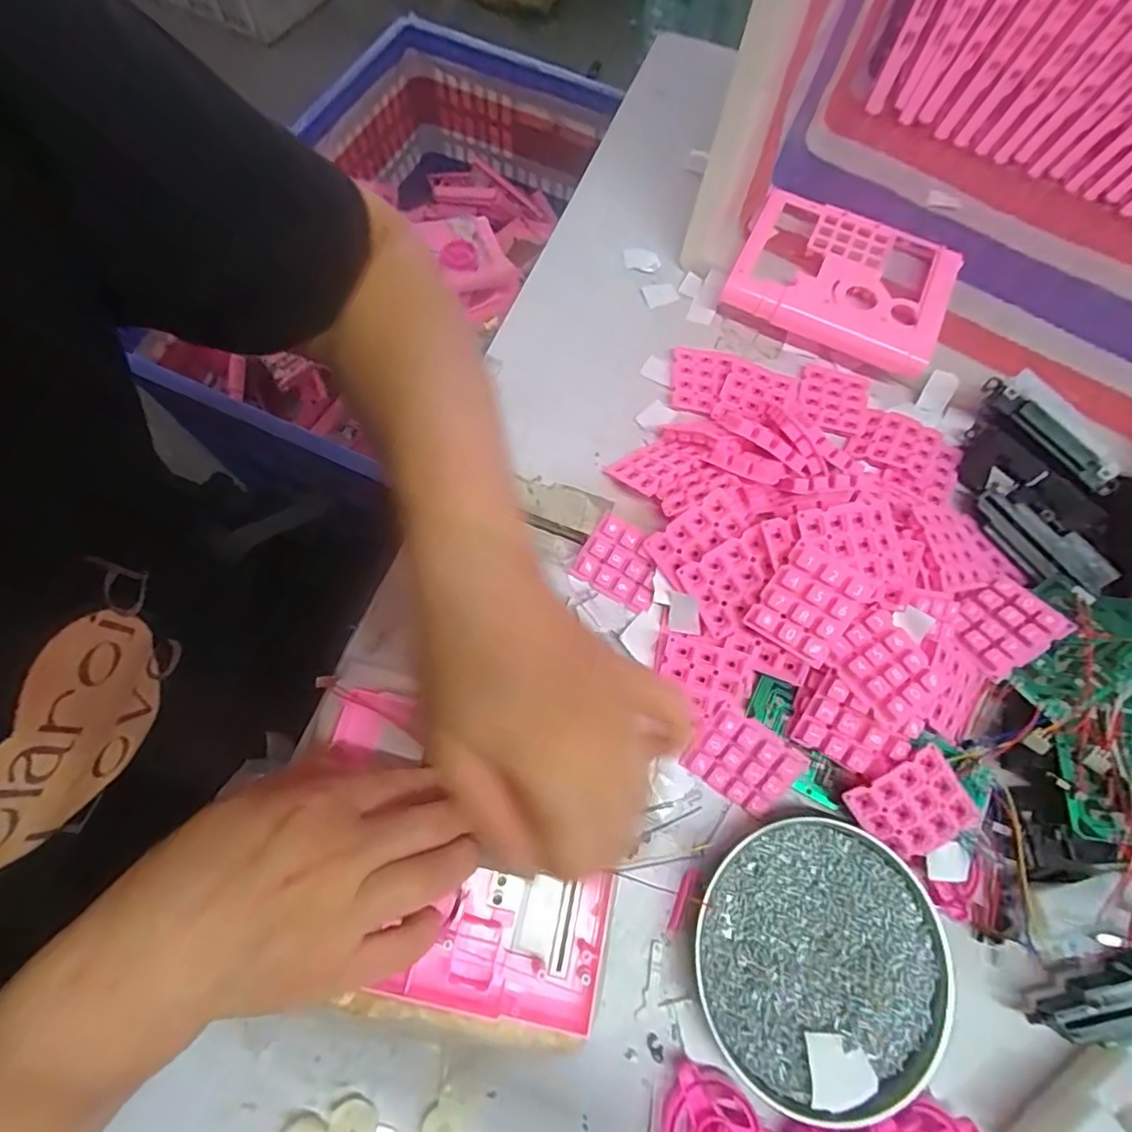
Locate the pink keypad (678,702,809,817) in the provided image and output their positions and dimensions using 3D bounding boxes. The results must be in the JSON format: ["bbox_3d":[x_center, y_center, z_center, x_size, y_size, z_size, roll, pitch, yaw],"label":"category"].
[{"bbox_3d":[0.107,0.118,0.341,0.059,0.010,0.048,36,97,11],"label":"pink keypad"}]

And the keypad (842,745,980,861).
[{"bbox_3d":[0.195,0.137,0.320,0.058,0.004,0.050,-31,89,4],"label":"keypad"}]

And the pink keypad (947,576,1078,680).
[{"bbox_3d":[0.272,0.038,0.355,0.059,0.011,0.047,-35,58,1],"label":"pink keypad"}]

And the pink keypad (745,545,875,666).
[{"bbox_3d":[0.141,0.023,0.331,0.050,0.015,0.058,35,102,4],"label":"pink keypad"}]

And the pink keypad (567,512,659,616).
[{"bbox_3d":[0.038,-0.002,0.382,0.057,0.007,0.049,31,100,9],"label":"pink keypad"}]

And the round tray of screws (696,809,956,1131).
[{"bbox_3d":[0.140,0.214,0.310,0.127,0.019,0.133,27,70,7],"label":"round tray of screws"}]

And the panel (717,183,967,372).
[{"bbox_3d":[0.220,-0.228,0.456,0.163,0.032,0.122,24,70,6],"label":"panel"}]

